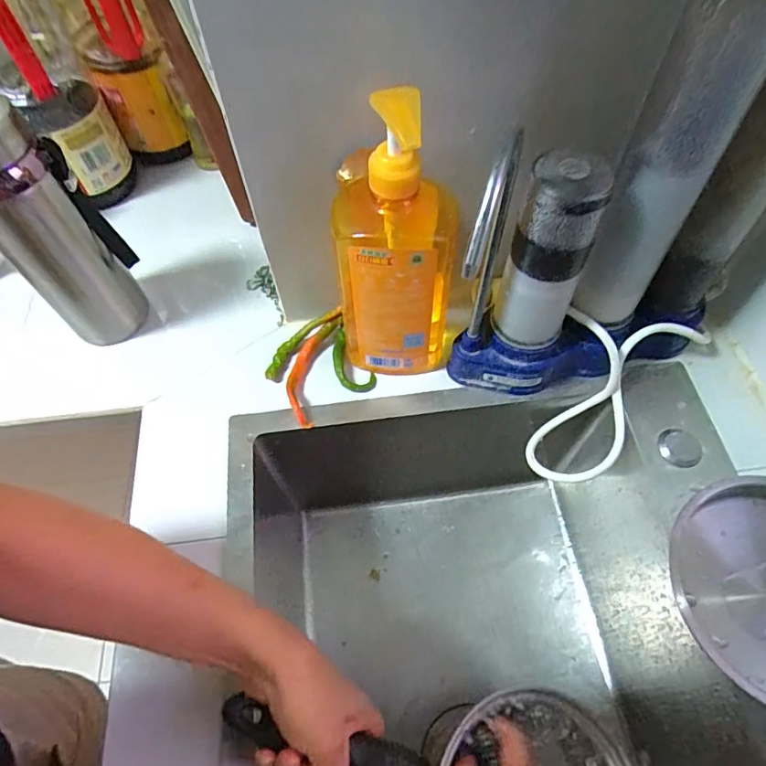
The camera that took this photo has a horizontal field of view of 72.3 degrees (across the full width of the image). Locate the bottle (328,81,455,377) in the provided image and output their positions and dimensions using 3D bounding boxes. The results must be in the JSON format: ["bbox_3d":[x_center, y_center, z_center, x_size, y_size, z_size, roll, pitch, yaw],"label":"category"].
[{"bbox_3d":[0.006,-0.103,0.437,0.104,0.250,0.078,-2,60,0],"label":"bottle"}]

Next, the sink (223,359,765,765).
[{"bbox_3d":[0.108,0.349,0.464,0.438,0.263,0.633,-7,60,-2],"label":"sink"}]

